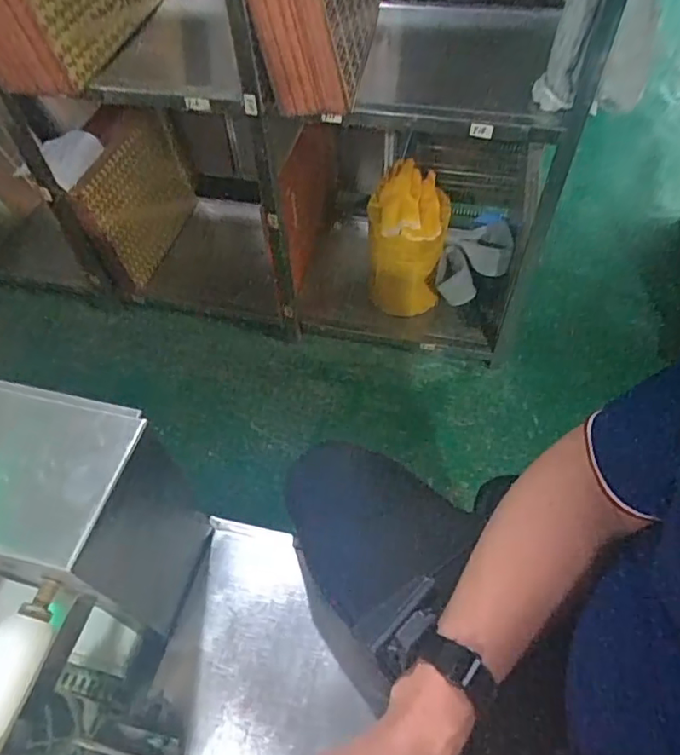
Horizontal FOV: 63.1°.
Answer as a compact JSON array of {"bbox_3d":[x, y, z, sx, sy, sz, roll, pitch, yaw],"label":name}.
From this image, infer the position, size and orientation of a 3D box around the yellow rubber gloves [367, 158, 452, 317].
[{"bbox_3d":[0.195,-0.393,1.612,0.215,0.361,0.227,4,55,5],"label":"yellow rubber gloves"}]

